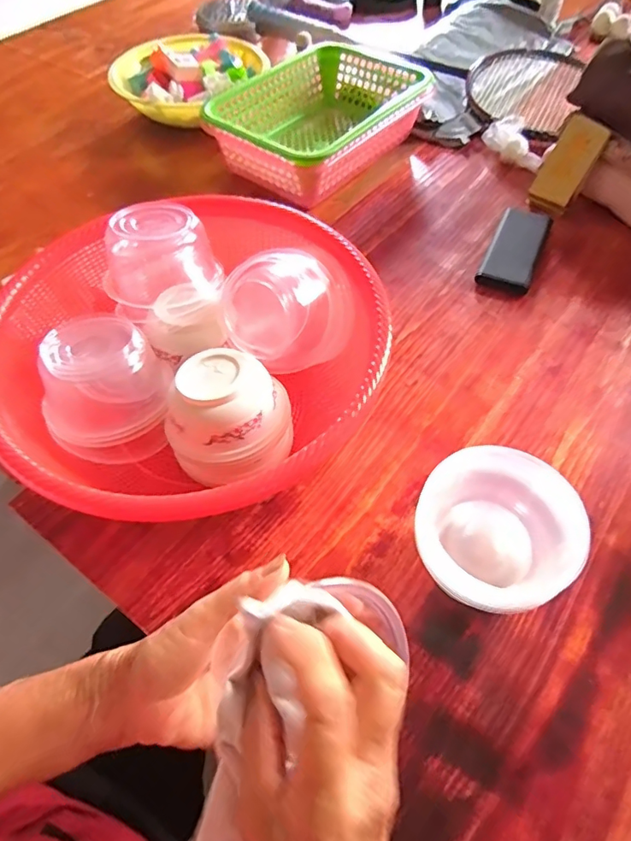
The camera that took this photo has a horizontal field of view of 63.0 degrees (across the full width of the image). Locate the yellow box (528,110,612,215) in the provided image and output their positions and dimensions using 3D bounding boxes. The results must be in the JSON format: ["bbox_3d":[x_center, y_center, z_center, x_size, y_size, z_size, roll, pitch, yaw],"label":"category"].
[{"bbox_3d":[0.330,-0.333,0.678,0.059,0.112,0.020,33,34,18],"label":"yellow box"}]

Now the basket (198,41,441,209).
[{"bbox_3d":[0.018,-0.441,0.754,0.209,0.092,0.306,37,64,23],"label":"basket"}]

